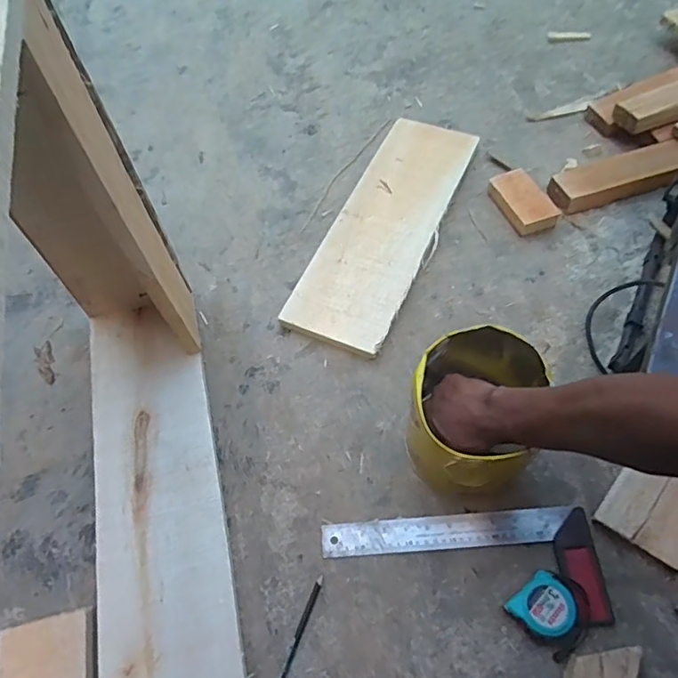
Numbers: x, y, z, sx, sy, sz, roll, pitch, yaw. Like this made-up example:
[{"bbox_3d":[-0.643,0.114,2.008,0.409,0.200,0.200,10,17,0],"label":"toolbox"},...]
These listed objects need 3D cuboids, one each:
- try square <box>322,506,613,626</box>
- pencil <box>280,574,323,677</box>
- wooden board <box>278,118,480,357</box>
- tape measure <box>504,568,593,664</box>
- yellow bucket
[{"bbox_3d":[0.138,0.259,0.615,0.306,0.011,0.117,-5,62,2],"label":"try square"},{"bbox_3d":[-0.051,0.338,0.587,0.010,0.009,0.159,18,65,13],"label":"pencil"},{"bbox_3d":[0.074,-0.178,0.852,0.155,0.026,0.436,21,66,14],"label":"wooden board"},{"bbox_3d":[0.231,0.289,0.582,0.072,0.031,0.075,-40,67,-16],"label":"tape measure"},{"bbox_3d":[0.151,0.086,0.615,0.136,0.149,0.147,-2,62,3],"label":"yellow bucket"}]

